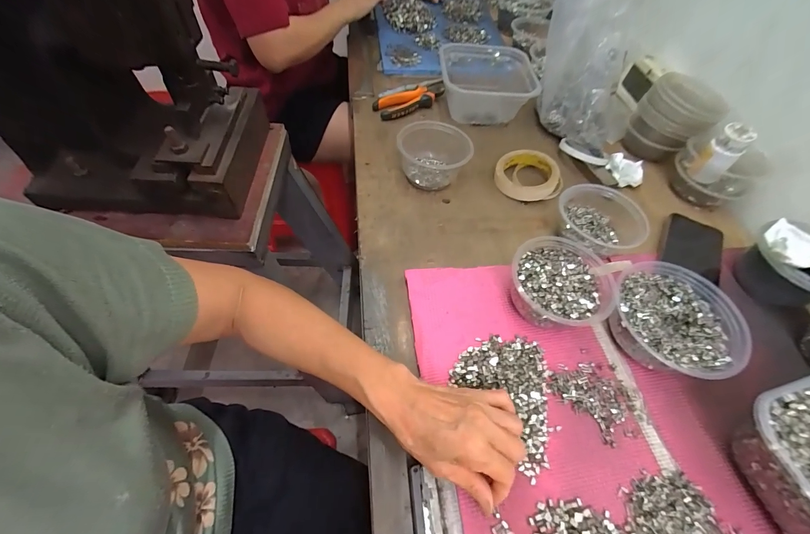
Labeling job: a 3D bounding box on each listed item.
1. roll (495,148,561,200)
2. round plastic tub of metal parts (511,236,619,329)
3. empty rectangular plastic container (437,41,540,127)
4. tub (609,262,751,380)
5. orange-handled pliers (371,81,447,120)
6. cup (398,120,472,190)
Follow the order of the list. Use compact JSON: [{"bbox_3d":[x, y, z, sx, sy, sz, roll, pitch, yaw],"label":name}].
[{"bbox_3d":[0.197,-0.153,0.561,0.094,0.034,0.090,2,56,-2],"label":"roll"},{"bbox_3d":[0.183,0.024,0.412,0.109,0.066,0.116,2,56,-2],"label":"round plastic tub of metal parts"},{"bbox_3d":[0.157,-0.351,0.660,0.185,0.075,0.185,8,56,2],"label":"empty rectangular plastic container"},{"bbox_3d":[0.309,0.062,0.400,0.136,0.057,0.130,2,56,-2],"label":"tub"},{"bbox_3d":[0.020,-0.331,0.669,0.169,0.021,0.061,-28,62,-20],"label":"orange-handled pliers"},{"bbox_3d":[0.046,-0.175,0.545,0.110,0.063,0.096,1,56,-3],"label":"cup"}]

